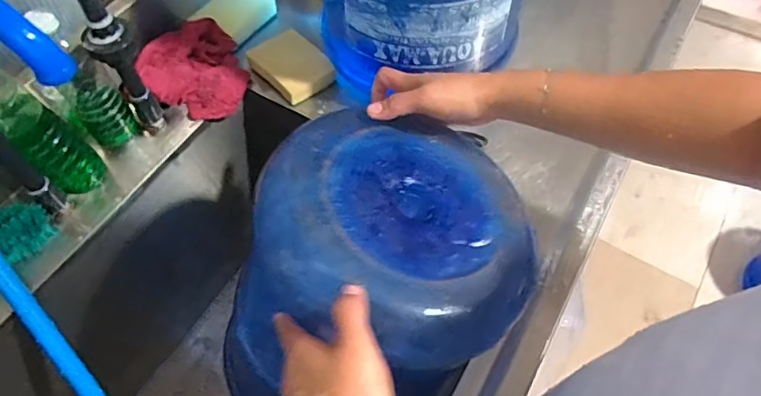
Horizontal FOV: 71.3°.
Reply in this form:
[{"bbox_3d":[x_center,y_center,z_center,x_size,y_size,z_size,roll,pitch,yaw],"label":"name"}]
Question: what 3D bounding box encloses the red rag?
[{"bbox_3d":[-0.237,-0.164,0.683,0.122,0.057,0.123,-33,63,-18],"label":"red rag"}]

